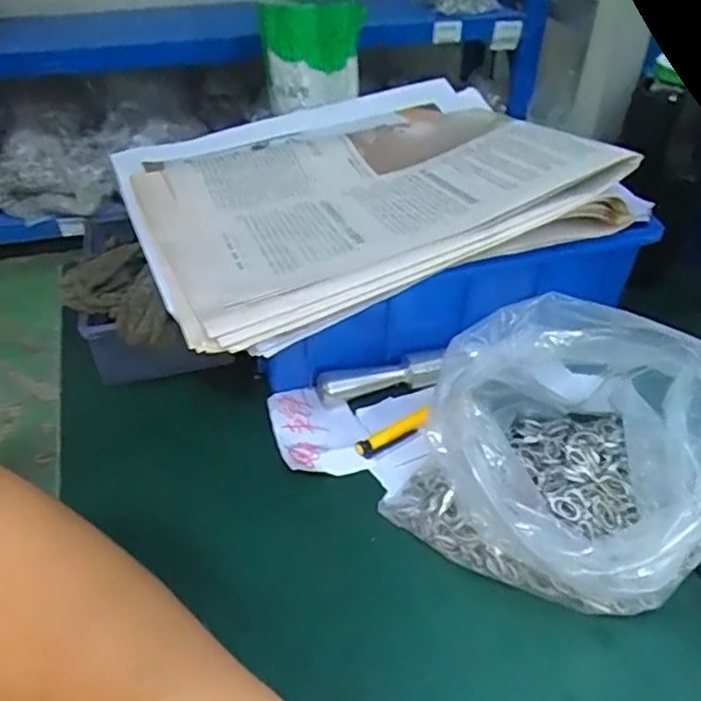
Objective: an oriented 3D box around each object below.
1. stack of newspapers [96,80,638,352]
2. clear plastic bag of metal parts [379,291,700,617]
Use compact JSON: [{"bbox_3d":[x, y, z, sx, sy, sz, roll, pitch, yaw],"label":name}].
[{"bbox_3d":[-0.001,-0.130,0.441,0.296,0.044,0.269,-18,44,-18],"label":"stack of newspapers"},{"bbox_3d":[0.118,0.052,0.322,0.156,0.098,0.125,27,48,28],"label":"clear plastic bag of metal parts"}]

